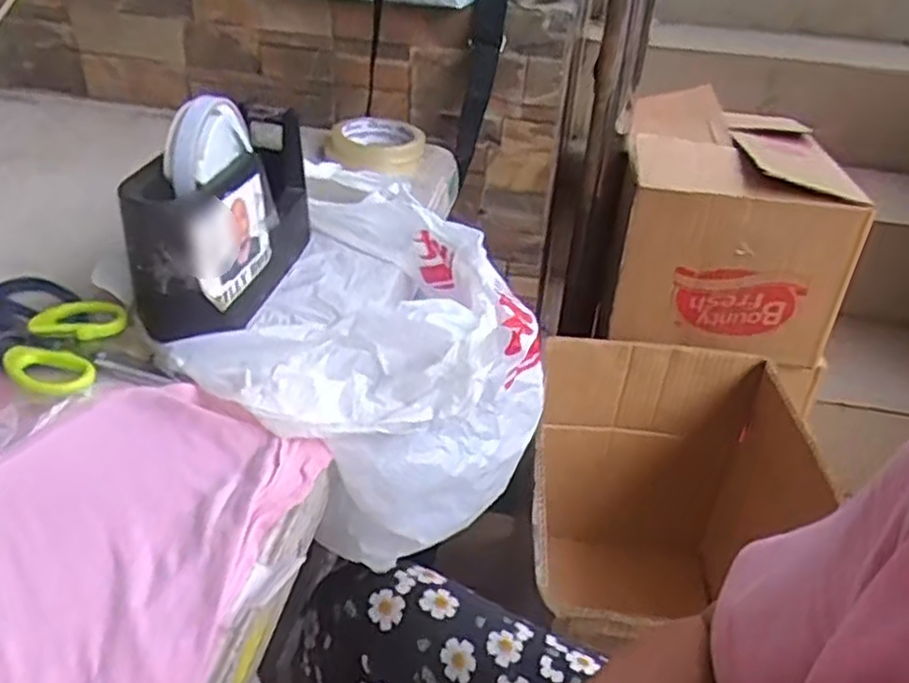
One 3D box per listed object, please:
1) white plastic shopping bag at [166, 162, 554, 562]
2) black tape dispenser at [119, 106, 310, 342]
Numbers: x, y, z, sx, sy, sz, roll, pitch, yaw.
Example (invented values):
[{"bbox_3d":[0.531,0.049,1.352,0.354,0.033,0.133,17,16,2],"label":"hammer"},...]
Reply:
[{"bbox_3d":[-0.049,-0.008,0.522,0.230,0.130,0.291,13,36,13],"label":"white plastic shopping bag"},{"bbox_3d":[-0.150,-0.085,0.493,0.056,0.099,0.184,8,36,7],"label":"black tape dispenser"}]

